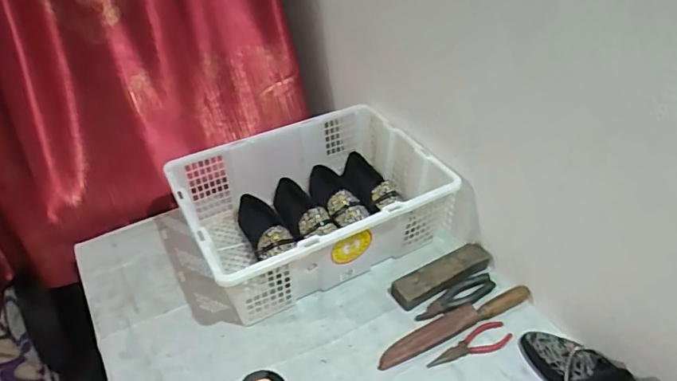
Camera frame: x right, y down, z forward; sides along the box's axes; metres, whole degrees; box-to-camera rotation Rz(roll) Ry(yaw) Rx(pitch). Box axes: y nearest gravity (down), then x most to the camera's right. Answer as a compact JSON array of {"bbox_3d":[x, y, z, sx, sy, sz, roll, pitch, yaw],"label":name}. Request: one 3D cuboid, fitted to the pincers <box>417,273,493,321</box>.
[{"bbox_3d":[0.215,0.197,0.903,0.164,0.021,0.041,-22,43,-23],"label":"pincers"}]

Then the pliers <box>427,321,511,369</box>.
[{"bbox_3d":[0.220,0.263,0.835,0.152,0.010,0.049,-15,41,-15],"label":"pliers"}]

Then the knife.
[{"bbox_3d":[0.202,0.231,0.855,0.300,0.028,0.038,-18,42,-19],"label":"knife"}]

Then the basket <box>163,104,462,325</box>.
[{"bbox_3d":[-0.039,0.028,1.009,0.511,0.171,0.349,-21,43,-22],"label":"basket"}]

